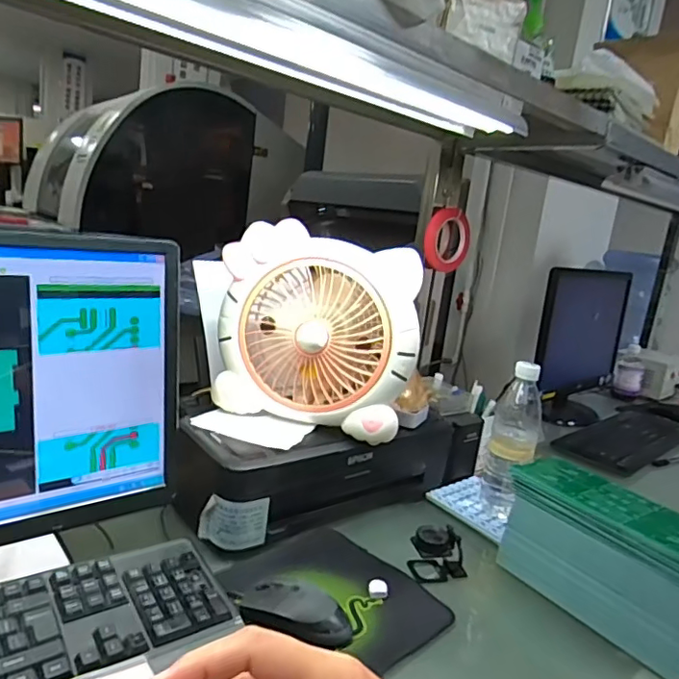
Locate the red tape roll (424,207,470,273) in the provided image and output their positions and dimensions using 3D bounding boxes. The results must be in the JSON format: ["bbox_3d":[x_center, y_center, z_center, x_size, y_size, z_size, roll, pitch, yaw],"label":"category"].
[{"bbox_3d":[0.205,-0.181,1.029,0.019,0.118,0.134,16,-1,45],"label":"red tape roll"}]

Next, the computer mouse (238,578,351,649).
[{"bbox_3d":[-0.043,0.270,0.550,0.111,0.033,0.054,11,13,13],"label":"computer mouse"}]

